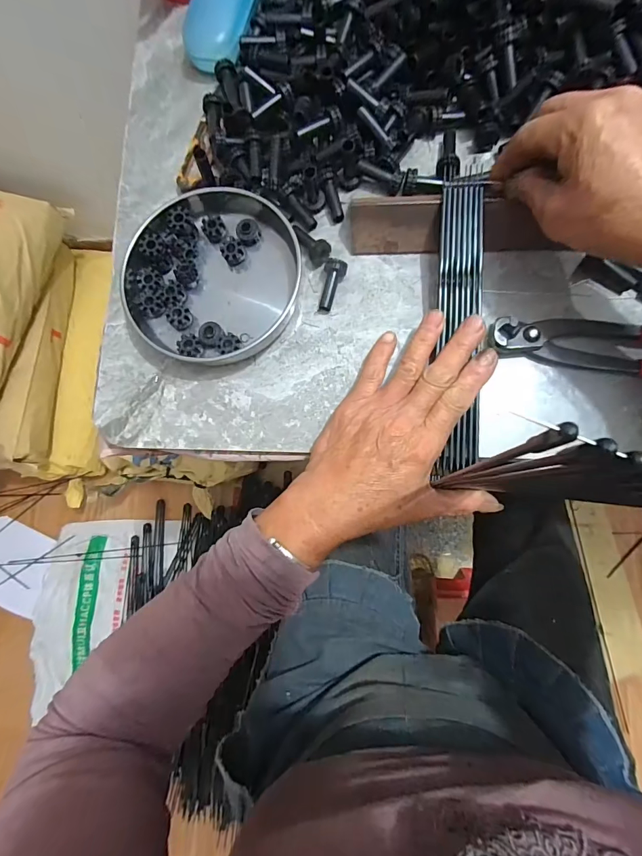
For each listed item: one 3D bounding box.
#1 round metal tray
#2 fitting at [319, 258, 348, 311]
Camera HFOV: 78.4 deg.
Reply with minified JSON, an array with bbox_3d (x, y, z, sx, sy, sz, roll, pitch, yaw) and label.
[{"bbox_3d":[-0.087,-0.127,0.319,0.134,0.026,0.149,13,84,8],"label":"round metal tray"},{"bbox_3d":[0.009,-0.112,0.310,0.017,0.013,0.038,9,83,8],"label":"fitting"}]

